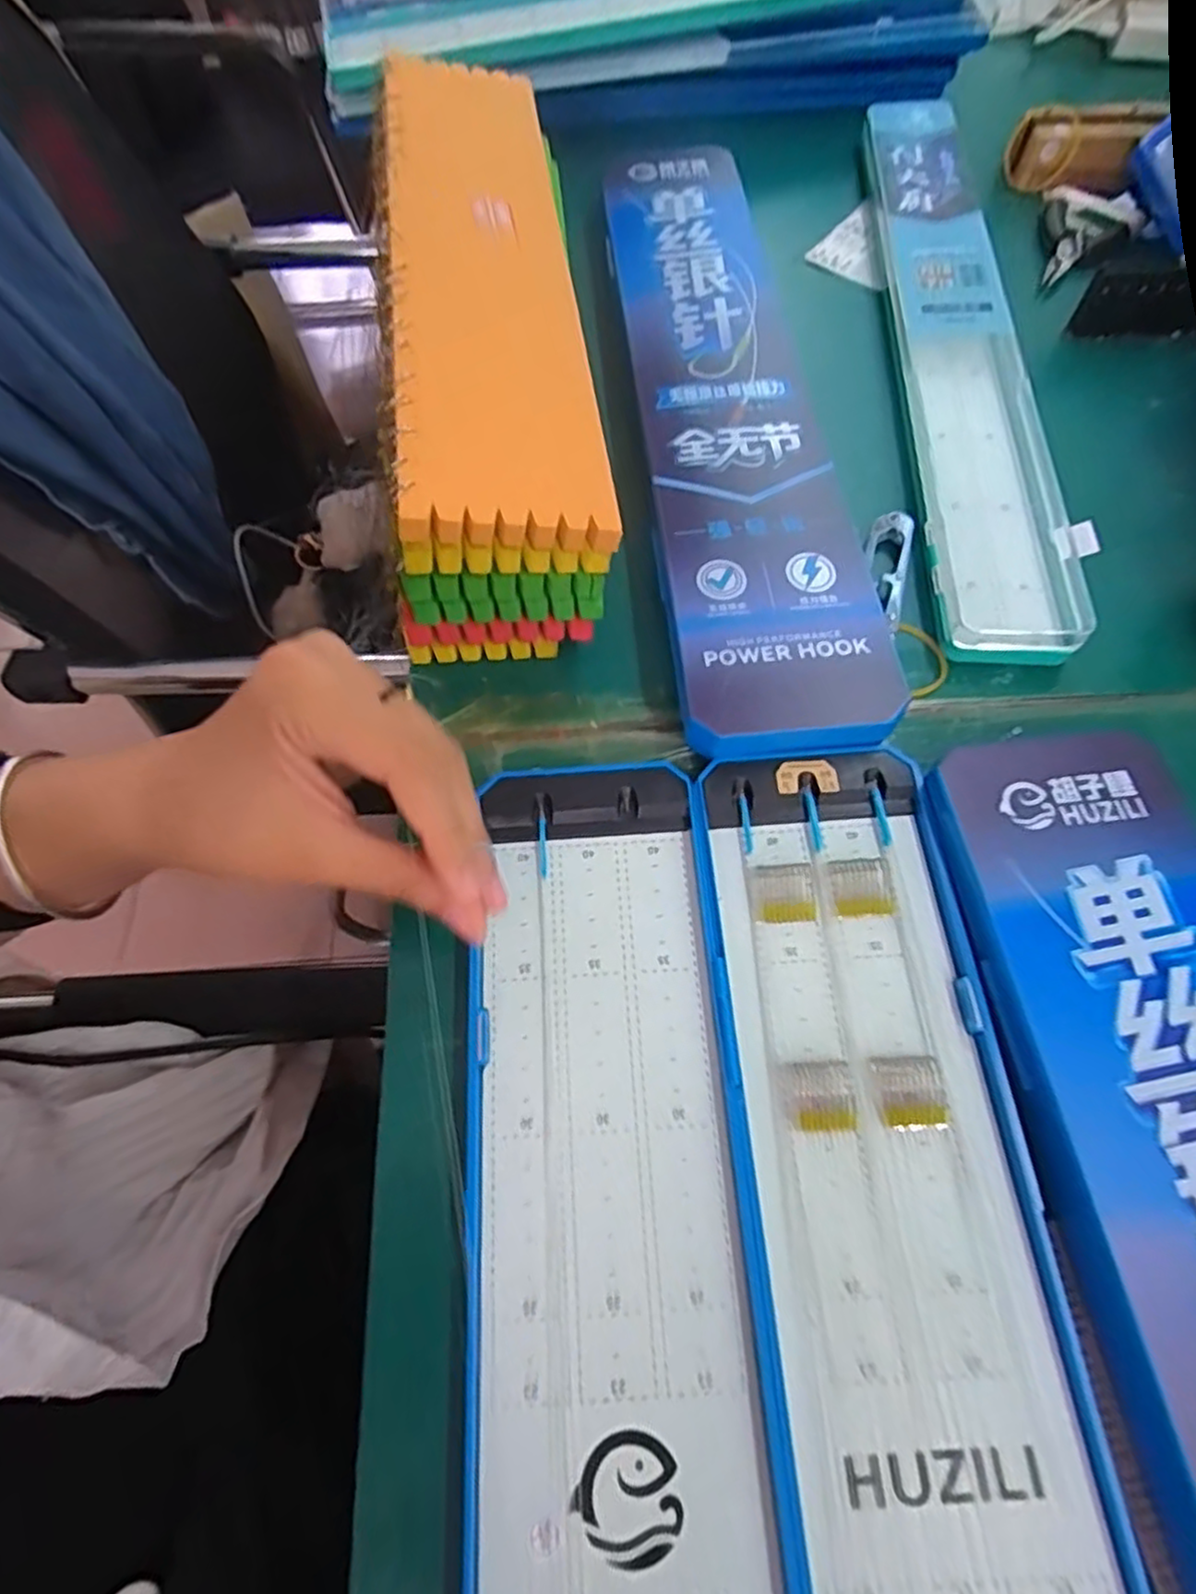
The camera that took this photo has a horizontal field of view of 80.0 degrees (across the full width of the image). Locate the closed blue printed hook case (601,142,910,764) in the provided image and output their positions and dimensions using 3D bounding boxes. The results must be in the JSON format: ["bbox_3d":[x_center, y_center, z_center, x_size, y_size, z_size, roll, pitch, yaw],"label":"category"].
[{"bbox_3d":[0.061,-0.214,0.366,0.089,0.020,0.425,-5,66,0],"label":"closed blue printed hook case"}]

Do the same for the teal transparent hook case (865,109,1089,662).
[{"bbox_3d":[0.201,-0.259,0.399,0.069,0.028,0.435,3,66,4],"label":"teal transparent hook case"}]

